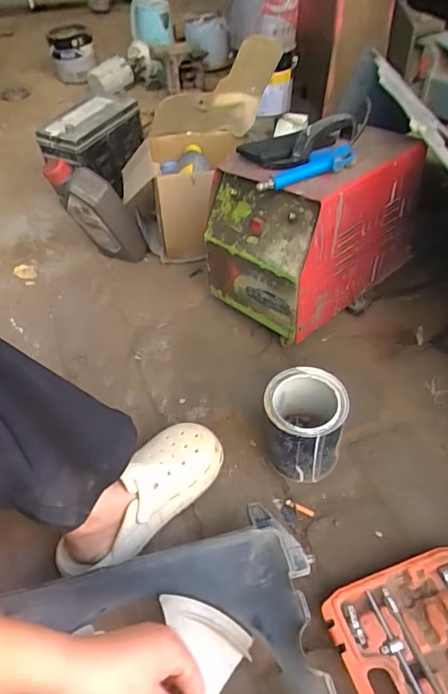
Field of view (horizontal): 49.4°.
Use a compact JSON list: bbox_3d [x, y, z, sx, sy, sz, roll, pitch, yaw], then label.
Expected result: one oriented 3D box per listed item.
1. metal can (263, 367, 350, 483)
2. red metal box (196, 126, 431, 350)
[{"bbox_3d":[0.109,0.109,0.673,0.100,0.130,0.104,-2,49,3],"label":"metal can"},{"bbox_3d":[0.153,-0.222,0.852,0.322,0.232,0.227,-37,55,-26],"label":"red metal box"}]

